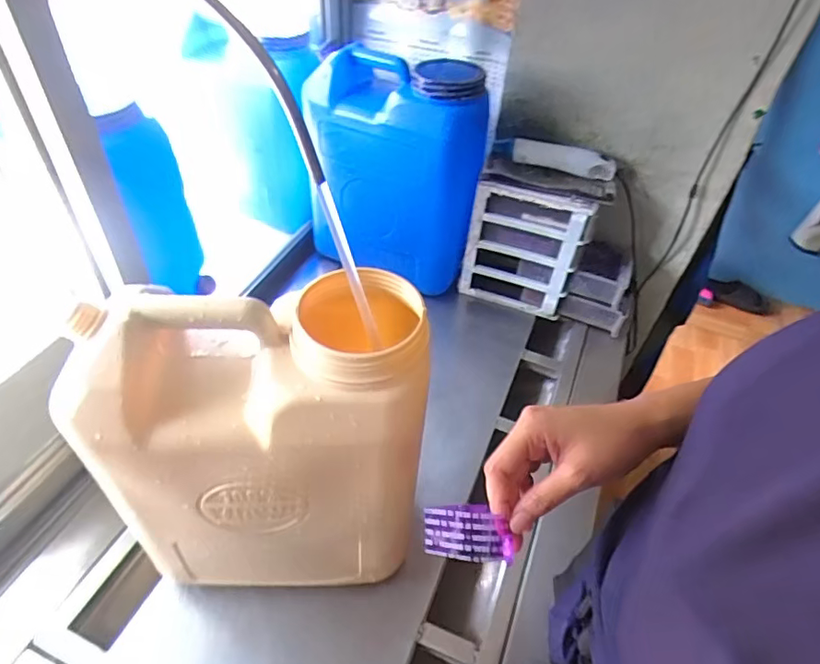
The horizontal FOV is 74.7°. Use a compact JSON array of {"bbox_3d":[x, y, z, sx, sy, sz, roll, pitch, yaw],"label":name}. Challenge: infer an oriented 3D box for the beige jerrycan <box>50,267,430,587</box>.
[{"bbox_3d":[-0.138,0.107,0.576,0.309,0.368,0.171,-5,44,-4],"label":"beige jerrycan"}]

